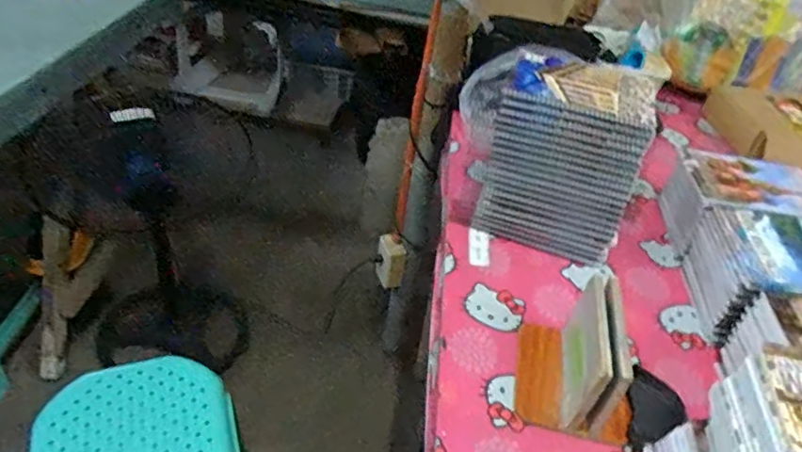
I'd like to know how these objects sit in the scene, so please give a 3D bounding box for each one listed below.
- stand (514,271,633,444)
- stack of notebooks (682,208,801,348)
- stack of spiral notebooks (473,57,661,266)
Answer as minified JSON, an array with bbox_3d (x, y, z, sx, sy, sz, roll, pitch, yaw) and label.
[{"bbox_3d":[0.207,0.143,0.639,0.129,0.121,0.155,8,40,2],"label":"stand"},{"bbox_3d":[0.517,0.080,0.768,0.211,0.126,0.176,6,40,-3],"label":"stack of notebooks"},{"bbox_3d":[0.242,-0.104,0.838,0.199,0.232,0.144,17,41,12],"label":"stack of spiral notebooks"}]

